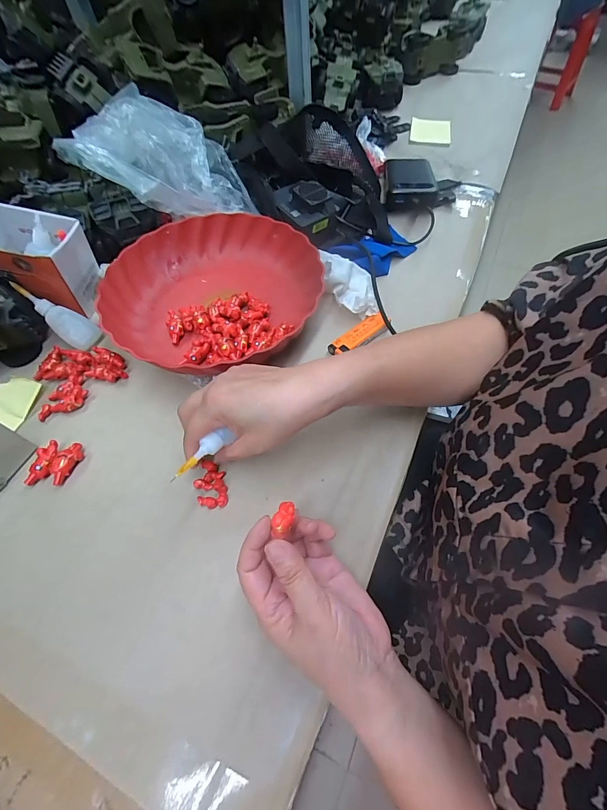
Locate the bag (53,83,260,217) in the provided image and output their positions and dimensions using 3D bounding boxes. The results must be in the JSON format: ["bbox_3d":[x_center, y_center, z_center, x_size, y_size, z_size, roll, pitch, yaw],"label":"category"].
[{"bbox_3d":[-0.194,-0.311,0.440,0.234,0.109,0.110,-12,60,-4],"label":"bag"}]

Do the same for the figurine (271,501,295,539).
[{"bbox_3d":[-0.014,0.078,0.239,0.014,0.009,0.022,10,59,8],"label":"figurine"}]

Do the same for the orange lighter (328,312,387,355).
[{"bbox_3d":[0.063,-0.078,0.395,0.074,0.012,0.025,-35,63,-18],"label":"orange lighter"}]

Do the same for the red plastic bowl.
[{"bbox_3d":[-0.111,-0.136,0.415,0.229,0.048,0.236,-1,58,1],"label":"red plastic bowl"}]

